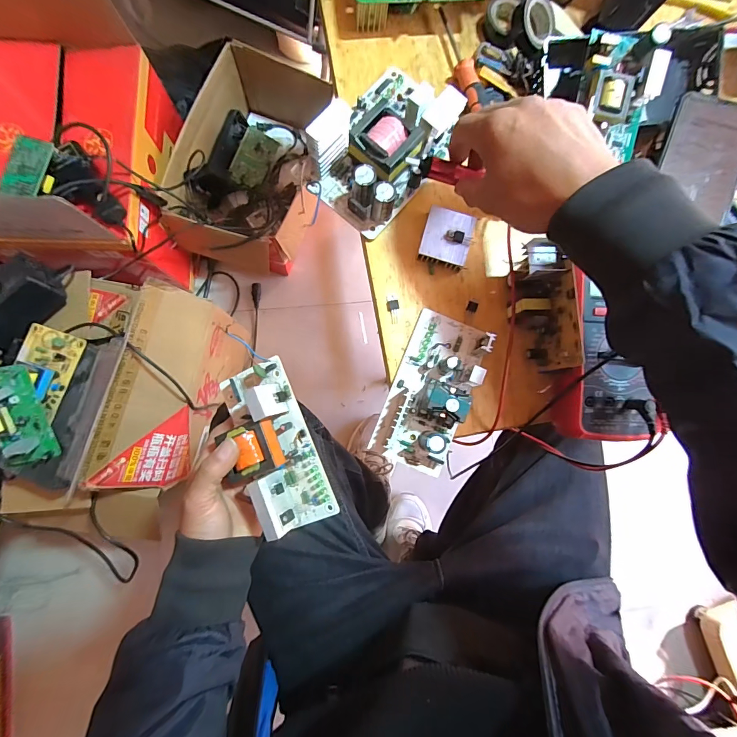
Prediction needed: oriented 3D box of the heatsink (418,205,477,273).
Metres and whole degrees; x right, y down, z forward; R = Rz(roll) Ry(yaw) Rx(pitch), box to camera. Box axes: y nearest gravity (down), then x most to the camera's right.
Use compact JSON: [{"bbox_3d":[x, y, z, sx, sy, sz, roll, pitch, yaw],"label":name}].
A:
[{"bbox_3d":[0.078,-0.130,0.373,0.047,0.015,0.053,17,82,-1],"label":"heatsink"}]

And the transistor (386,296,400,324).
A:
[{"bbox_3d":[0.025,-0.059,0.370,0.013,0.006,0.028,-5,83,-4],"label":"transistor"}]

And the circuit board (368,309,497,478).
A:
[{"bbox_3d":[0.061,0.019,0.341,0.069,0.042,0.145,23,82,-1],"label":"circuit board"}]

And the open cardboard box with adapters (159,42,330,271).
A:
[{"bbox_3d":[-0.257,-0.446,0.848,0.269,0.183,0.434,13,83,-2],"label":"open cardboard box with adapters"}]

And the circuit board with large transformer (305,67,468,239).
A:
[{"bbox_3d":[0.016,-0.225,0.366,0.105,0.050,0.157,37,82,1],"label":"circuit board with large transformer"}]

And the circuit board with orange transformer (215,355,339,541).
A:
[{"bbox_3d":[-0.096,0.077,0.356,0.075,0.048,0.165,-26,84,15],"label":"circuit board with orange transformer"}]

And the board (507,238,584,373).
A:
[{"bbox_3d":[0.158,-0.057,0.347,0.040,0.057,0.117,-2,83,-4],"label":"board"}]

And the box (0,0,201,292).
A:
[{"bbox_3d":[-0.564,-0.402,0.728,0.328,0.361,0.420,3,83,-3],"label":"box"}]

